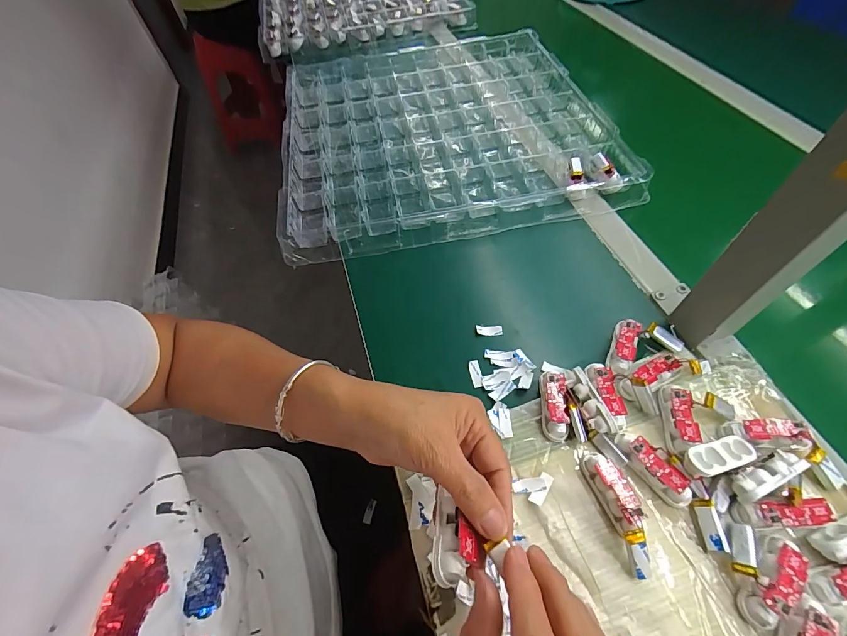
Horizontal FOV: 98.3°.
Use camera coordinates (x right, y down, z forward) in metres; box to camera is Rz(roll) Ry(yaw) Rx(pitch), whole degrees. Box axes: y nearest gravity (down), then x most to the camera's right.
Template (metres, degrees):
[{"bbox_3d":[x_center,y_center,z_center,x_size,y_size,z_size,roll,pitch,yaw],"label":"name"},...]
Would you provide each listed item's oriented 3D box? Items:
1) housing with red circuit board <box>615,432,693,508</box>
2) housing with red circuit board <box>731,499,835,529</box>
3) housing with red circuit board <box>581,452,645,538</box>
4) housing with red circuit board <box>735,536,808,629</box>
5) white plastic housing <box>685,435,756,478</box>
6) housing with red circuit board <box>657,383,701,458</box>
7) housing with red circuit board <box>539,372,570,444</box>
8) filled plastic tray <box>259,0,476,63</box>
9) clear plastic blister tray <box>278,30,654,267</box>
[{"bbox_3d":[0.183,0.114,0.288,0.025,0.016,0.061,-34,61,-16],"label":"housing with red circuit board"},{"bbox_3d":[0.256,0.139,0.260,0.059,0.011,0.018,-10,56,14],"label":"housing with red circuit board"},{"bbox_3d":[0.146,0.131,0.281,0.023,0.020,0.055,-20,58,-8],"label":"housing with red circuit board"},{"bbox_3d":[0.234,0.174,0.245,0.061,0.018,0.019,-40,62,-19],"label":"housing with red circuit board"},{"bbox_3d":[0.227,0.105,0.280,0.061,0.016,0.022,-9,56,-18],"label":"white plastic housing"},{"bbox_3d":[0.213,0.083,0.306,0.019,0.020,0.060,5,58,8],"label":"housing with red circuit board"},{"bbox_3d":[0.114,0.075,0.322,0.021,0.018,0.062,4,58,8],"label":"housing with red circuit board"},{"bbox_3d":[-0.164,-0.789,0.900,0.465,0.032,0.462,-14,56,-6],"label":"filled plastic tray"},{"bbox_3d":[0.021,-0.301,0.566,0.454,0.033,0.474,-9,56,-3],"label":"clear plastic blister tray"}]

